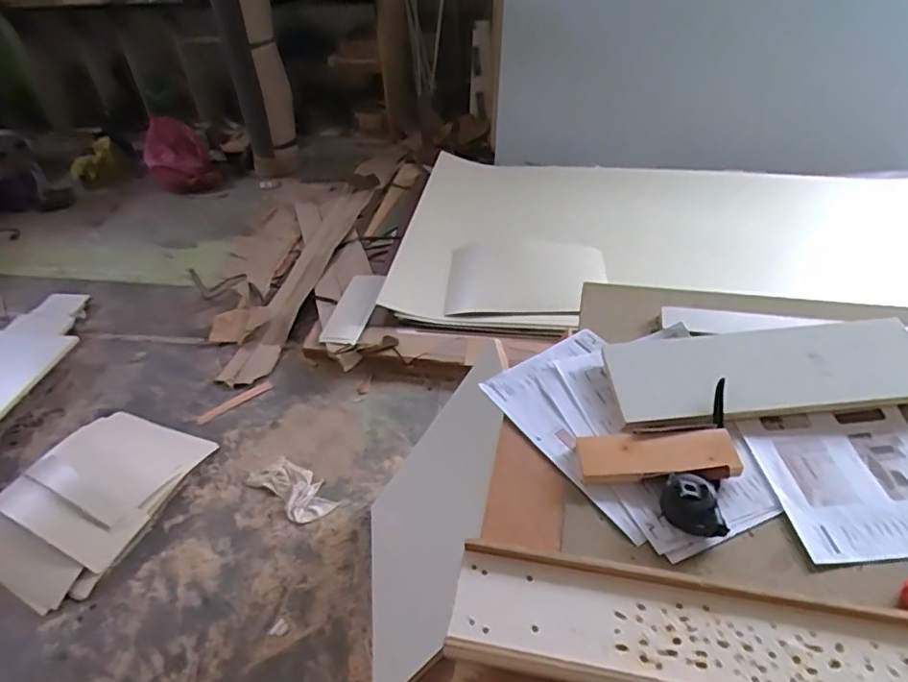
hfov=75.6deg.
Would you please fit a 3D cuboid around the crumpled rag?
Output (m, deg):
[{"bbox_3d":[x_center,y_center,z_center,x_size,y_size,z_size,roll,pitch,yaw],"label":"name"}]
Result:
[{"bbox_3d":[-0.463,0.431,1.695,0.269,0.036,0.131,27,51,31],"label":"crumpled rag"}]

